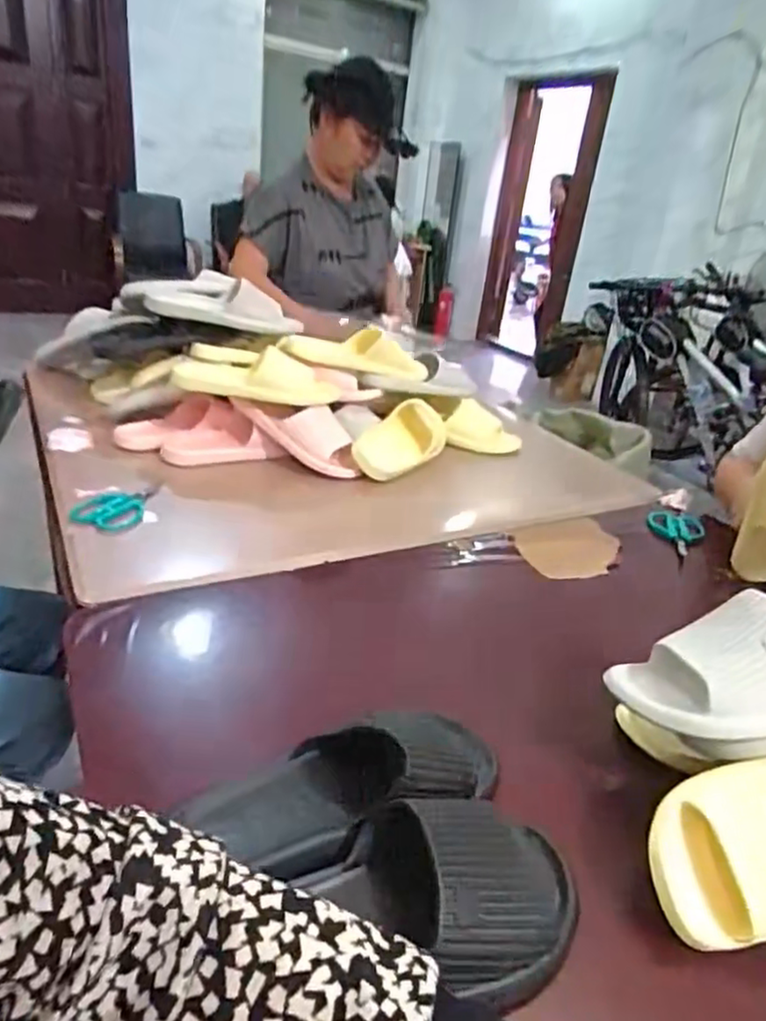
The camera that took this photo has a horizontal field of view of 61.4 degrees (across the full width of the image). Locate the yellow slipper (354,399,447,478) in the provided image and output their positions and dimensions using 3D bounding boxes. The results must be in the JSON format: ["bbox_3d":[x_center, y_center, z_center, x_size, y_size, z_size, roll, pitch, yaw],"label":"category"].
[{"bbox_3d":[0.043,-0.129,1.153,0.103,0.088,0.261,16,29,17],"label":"yellow slipper"}]

